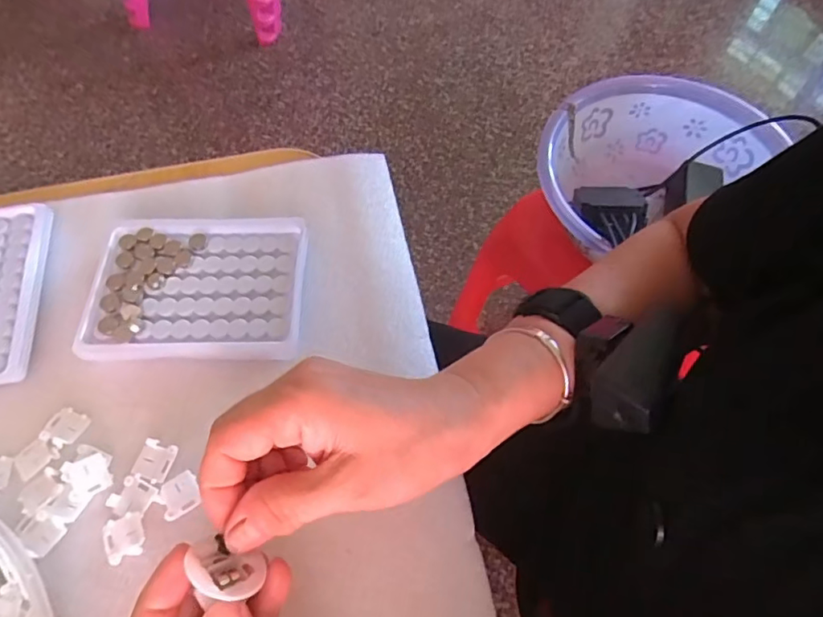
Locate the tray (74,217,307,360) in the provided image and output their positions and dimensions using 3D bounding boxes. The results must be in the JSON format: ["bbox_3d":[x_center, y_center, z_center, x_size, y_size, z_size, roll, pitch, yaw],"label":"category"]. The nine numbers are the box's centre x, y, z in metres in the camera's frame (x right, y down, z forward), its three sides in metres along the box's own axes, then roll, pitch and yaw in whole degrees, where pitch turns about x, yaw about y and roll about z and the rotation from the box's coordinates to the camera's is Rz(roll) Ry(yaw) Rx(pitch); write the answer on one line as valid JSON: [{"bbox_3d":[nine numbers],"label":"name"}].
[{"bbox_3d":[-0.134,-0.014,0.341,0.129,0.016,0.096,-1,62,-1],"label":"tray"}]

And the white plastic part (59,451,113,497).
[{"bbox_3d":[-0.178,0.092,0.296,0.022,0.004,0.022,-21,64,-11],"label":"white plastic part"}]

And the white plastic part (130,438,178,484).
[{"bbox_3d":[-0.143,0.085,0.299,0.020,0.004,0.022,16,63,8],"label":"white plastic part"}]

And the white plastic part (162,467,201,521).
[{"bbox_3d":[-0.124,0.099,0.289,0.019,0.004,0.021,-27,65,-14],"label":"white plastic part"}]

